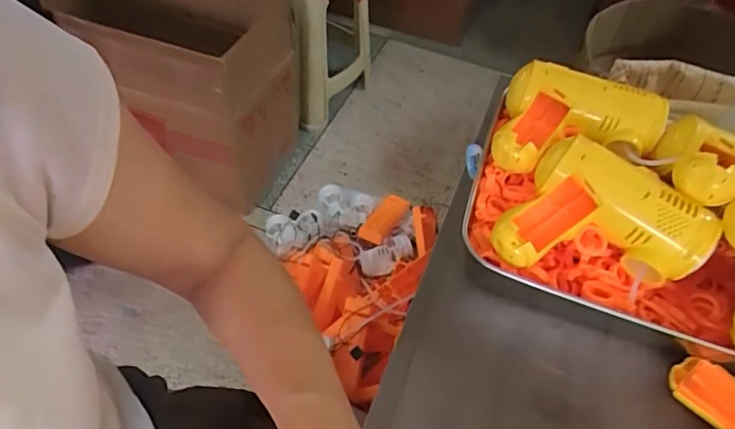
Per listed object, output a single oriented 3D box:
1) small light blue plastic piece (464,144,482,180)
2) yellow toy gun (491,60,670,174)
[{"bbox_3d":[0.106,-0.054,0.512,0.015,0.010,0.035,7,86,0],"label":"small light blue plastic piece"},{"bbox_3d":[0.182,-0.075,0.431,0.131,0.047,0.095,18,52,9],"label":"yellow toy gun"}]

